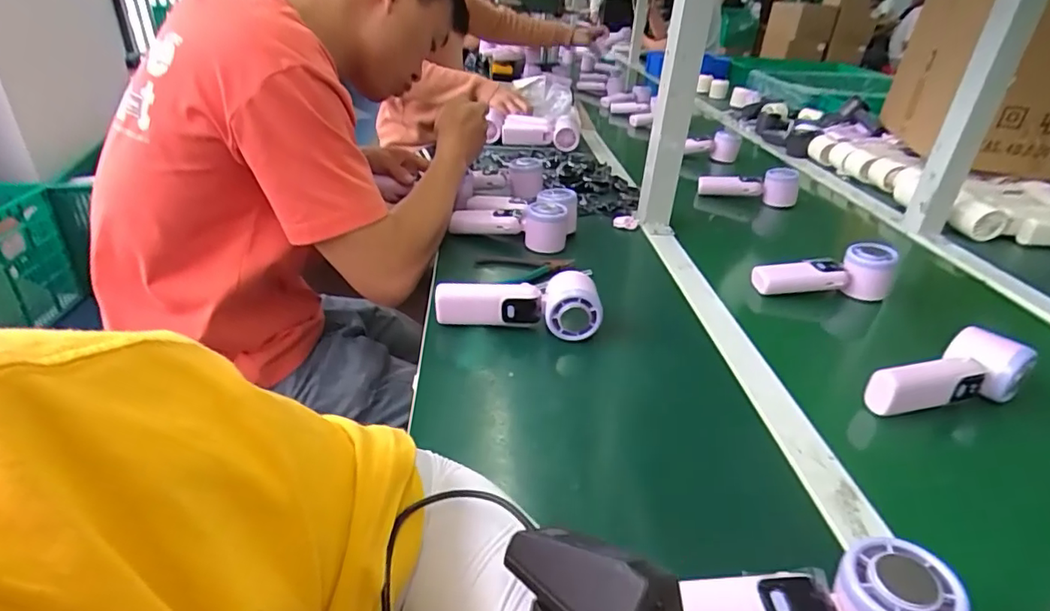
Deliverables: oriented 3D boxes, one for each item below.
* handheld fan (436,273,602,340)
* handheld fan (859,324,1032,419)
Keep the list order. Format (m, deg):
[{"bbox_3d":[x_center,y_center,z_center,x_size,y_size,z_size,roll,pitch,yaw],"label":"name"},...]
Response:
[{"bbox_3d":[-0.008,-0.005,0.583,0.164,0.073,0.052,4,32,-4],"label":"handheld fan"},{"bbox_3d":[0.386,0.065,0.508,0.146,0.057,0.057,-10,36,-25],"label":"handheld fan"}]

